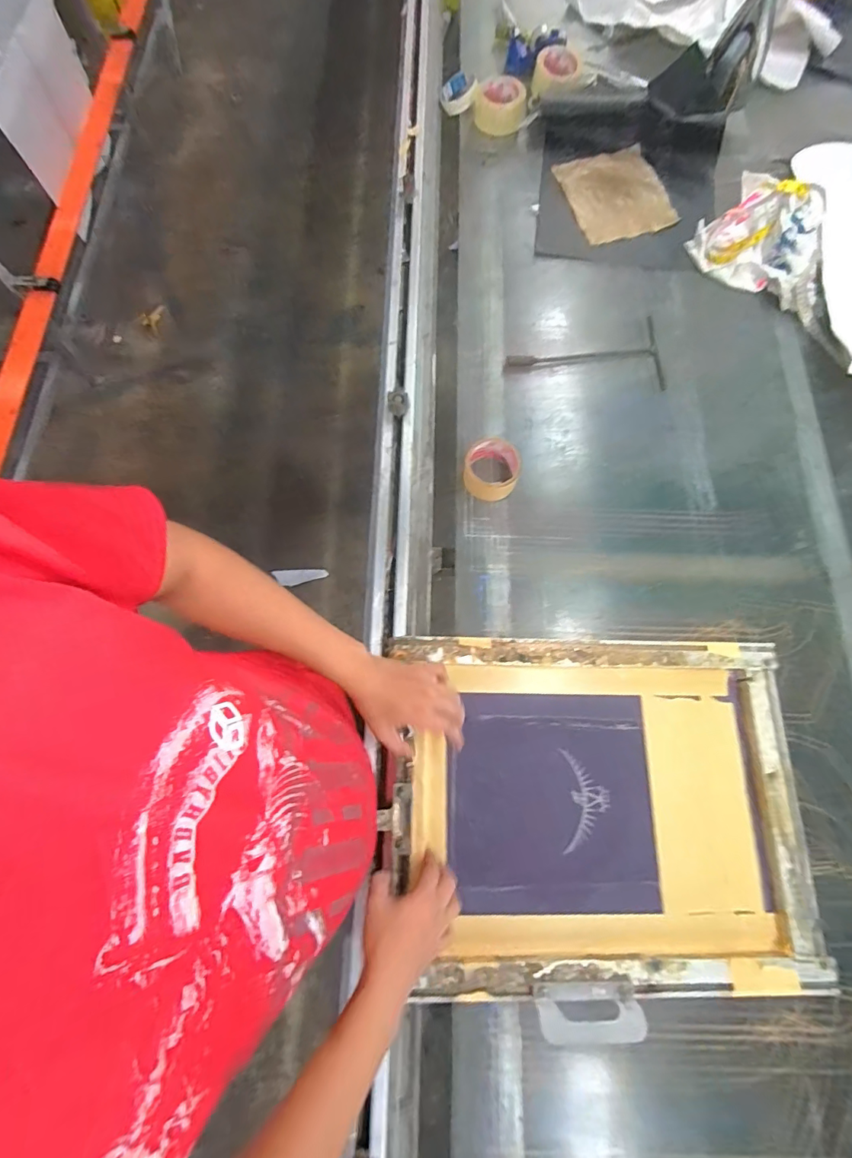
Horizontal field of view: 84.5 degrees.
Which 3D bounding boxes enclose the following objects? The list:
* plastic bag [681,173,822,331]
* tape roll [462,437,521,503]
[{"bbox_3d":[0.646,-0.619,0.857,0.198,0.077,0.270,-44,77,-10],"label":"plastic bag"},{"bbox_3d":[0.107,-0.179,0.766,0.087,0.045,0.094,0,72,-1],"label":"tape roll"}]

